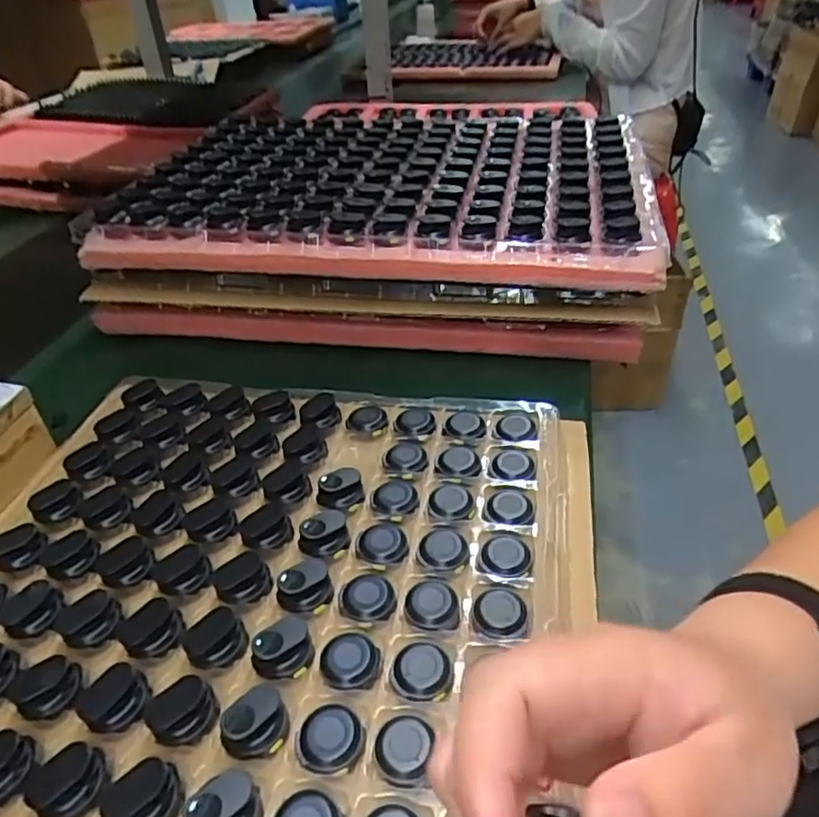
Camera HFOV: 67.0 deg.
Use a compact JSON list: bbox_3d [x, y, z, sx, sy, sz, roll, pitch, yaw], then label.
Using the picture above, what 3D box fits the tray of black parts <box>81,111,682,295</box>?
[{"bbox_3d":[-0.018,-0.239,0.646,0.502,0.043,0.378,5,41,12],"label":"tray of black parts"}]

